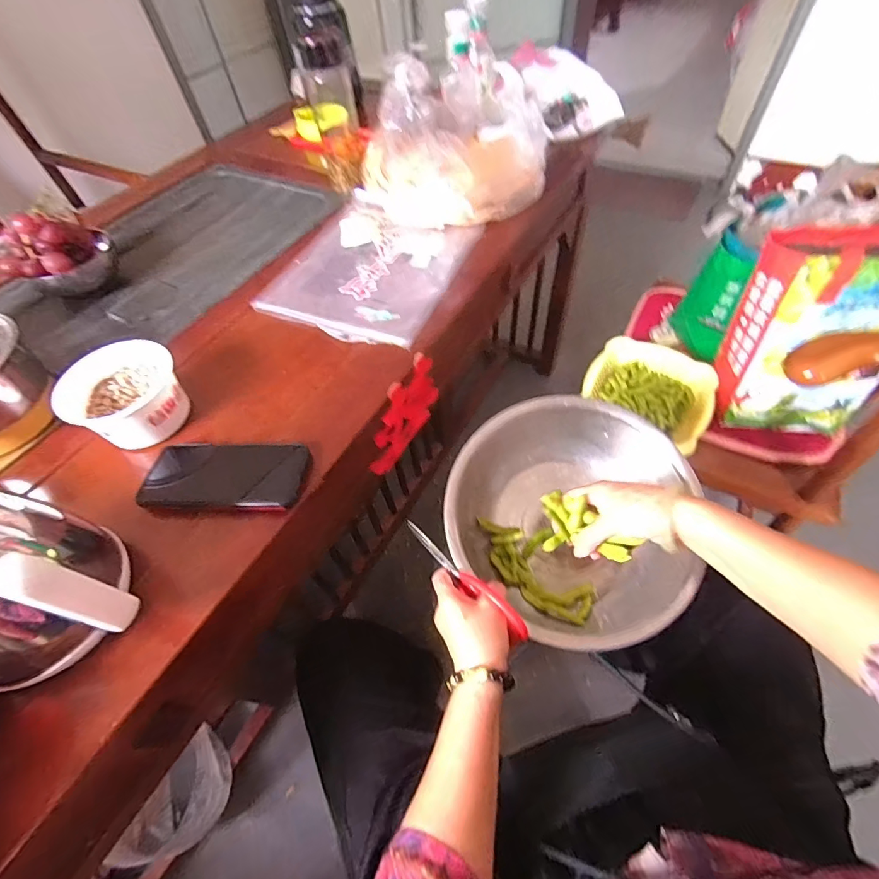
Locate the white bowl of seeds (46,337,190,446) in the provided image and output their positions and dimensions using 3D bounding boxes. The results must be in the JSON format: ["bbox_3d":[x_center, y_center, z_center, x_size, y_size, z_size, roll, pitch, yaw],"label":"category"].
[{"bbox_3d":[-0.349,-0.050,0.502,0.116,0.067,0.114,-2,55,3],"label":"white bowl of seeds"}]

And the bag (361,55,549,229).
[{"bbox_3d":[0.031,-0.476,0.696,0.272,0.188,0.211,-31,58,-16],"label":"bag"}]

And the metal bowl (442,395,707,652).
[{"bbox_3d":[0.152,0.096,0.519,0.263,0.146,0.240,-2,55,3],"label":"metal bowl"}]

